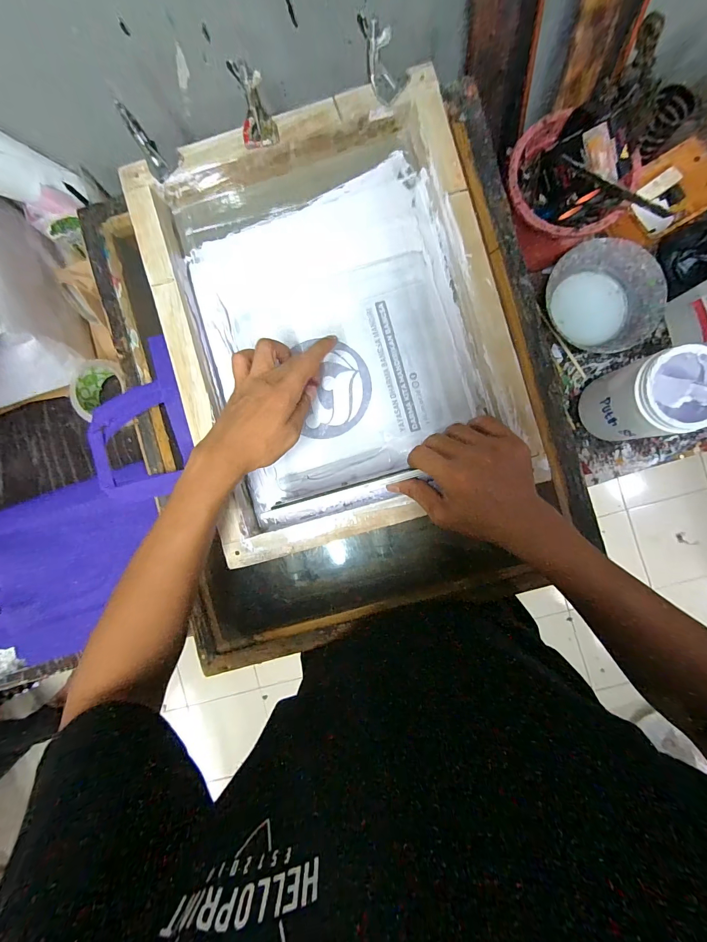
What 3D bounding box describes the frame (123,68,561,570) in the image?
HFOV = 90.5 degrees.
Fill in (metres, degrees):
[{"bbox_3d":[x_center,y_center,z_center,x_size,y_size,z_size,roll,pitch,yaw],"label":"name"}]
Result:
[{"bbox_3d":[-0.013,-0.158,0.394,0.369,0.051,0.445,-16,91,4],"label":"frame"}]

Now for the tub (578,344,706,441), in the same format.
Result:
[{"bbox_3d":[0.393,-0.098,0.473,0.097,0.149,0.094,0,90,4],"label":"tub"}]

